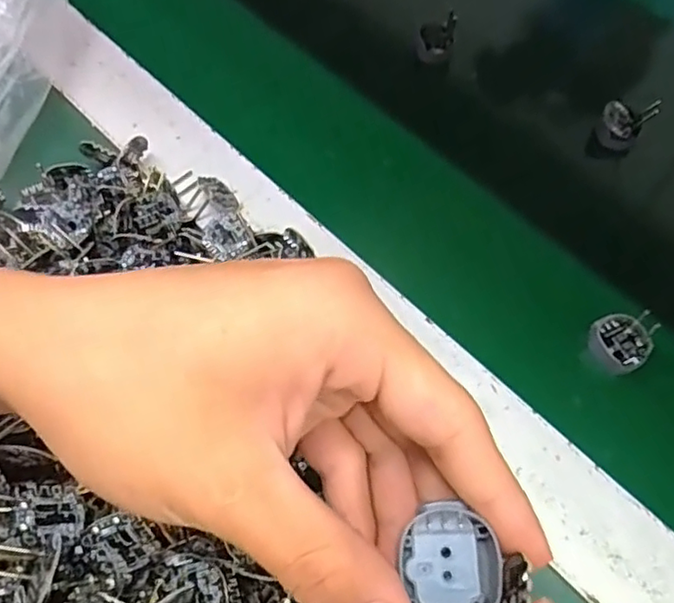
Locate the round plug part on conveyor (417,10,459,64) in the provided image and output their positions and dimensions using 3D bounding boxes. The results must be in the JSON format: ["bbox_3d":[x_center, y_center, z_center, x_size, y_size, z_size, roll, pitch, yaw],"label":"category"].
[{"bbox_3d":[0.067,-0.179,0.413,0.023,0.029,0.020,11,62,4],"label":"round plug part on conveyor"}]

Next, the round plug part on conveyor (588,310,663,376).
[{"bbox_3d":[0.147,0.020,0.313,0.030,0.016,0.028,1,62,-1],"label":"round plug part on conveyor"}]

